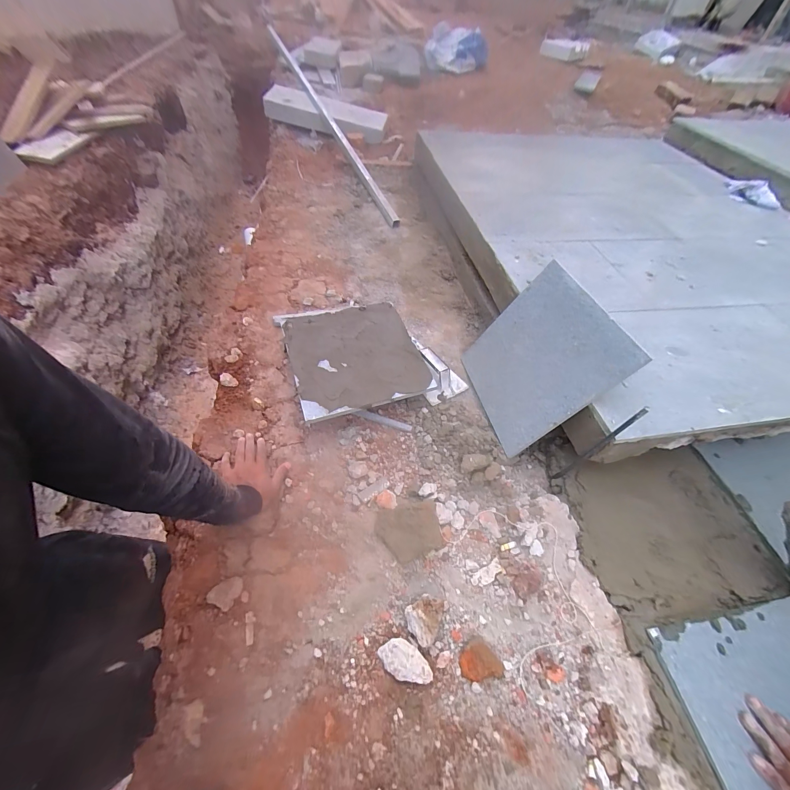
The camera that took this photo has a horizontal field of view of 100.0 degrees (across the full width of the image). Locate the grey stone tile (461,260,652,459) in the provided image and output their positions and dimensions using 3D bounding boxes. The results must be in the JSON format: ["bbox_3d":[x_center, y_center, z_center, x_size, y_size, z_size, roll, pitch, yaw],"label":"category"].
[{"bbox_3d":[0.280,-0.076,0.684,0.014,0.296,0.296,15,43,-33],"label":"grey stone tile"}]

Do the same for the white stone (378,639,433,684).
[{"bbox_3d":[0.016,0.392,0.485,0.079,0.024,0.043,27,58,19],"label":"white stone"}]

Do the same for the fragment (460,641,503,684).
[{"bbox_3d":[0.127,0.393,0.490,0.062,0.019,0.045,-7,54,-6],"label":"fragment"}]

